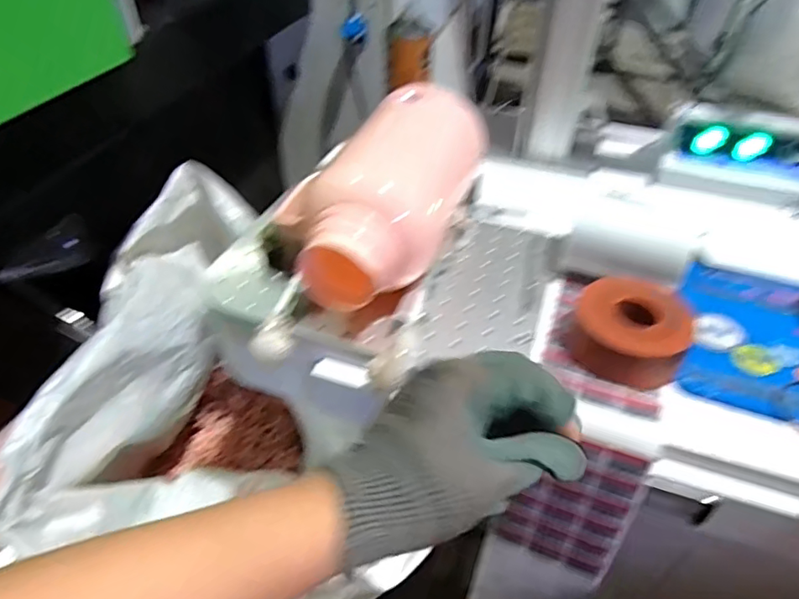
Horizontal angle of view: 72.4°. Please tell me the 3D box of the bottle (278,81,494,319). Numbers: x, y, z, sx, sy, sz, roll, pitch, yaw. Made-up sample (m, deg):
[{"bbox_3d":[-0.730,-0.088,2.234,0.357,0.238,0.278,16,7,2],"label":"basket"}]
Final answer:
[{"bbox_3d":[-0.005,-0.101,0.507,0.102,0.093,0.275,18,45,18],"label":"bottle"}]

